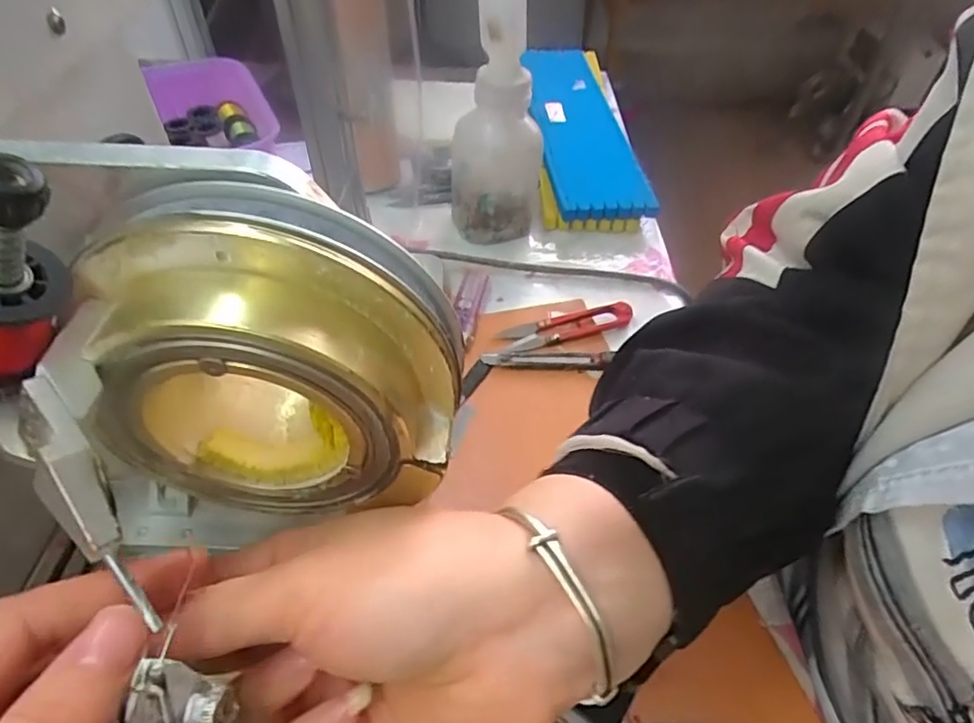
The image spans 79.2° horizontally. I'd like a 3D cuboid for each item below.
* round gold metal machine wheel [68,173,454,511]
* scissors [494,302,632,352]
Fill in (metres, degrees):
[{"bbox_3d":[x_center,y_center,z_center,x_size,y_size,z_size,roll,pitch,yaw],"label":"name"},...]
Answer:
[{"bbox_3d":[-0.062,0.001,0.179,0.102,0.097,0.043,0,48,-1],"label":"round gold metal machine wheel"},{"bbox_3d":[0.057,-0.025,0.411,0.096,0.005,0.023,-13,50,-13],"label":"scissors"}]

